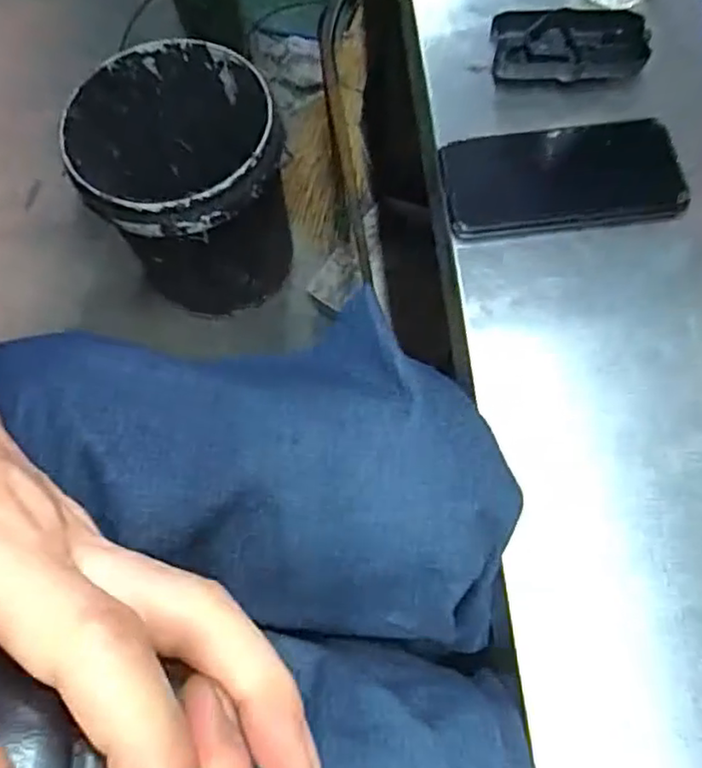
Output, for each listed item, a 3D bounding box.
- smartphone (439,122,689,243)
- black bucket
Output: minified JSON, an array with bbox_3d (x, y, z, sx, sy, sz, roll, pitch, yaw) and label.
[{"bbox_3d":[0.146,-0.145,0.455,0.159,0.018,0.078,-6,69,-2],"label":"smartphone"},{"bbox_3d":[-0.259,-0.334,1.047,0.290,0.286,0.324,-15,69,-5],"label":"black bucket"}]

